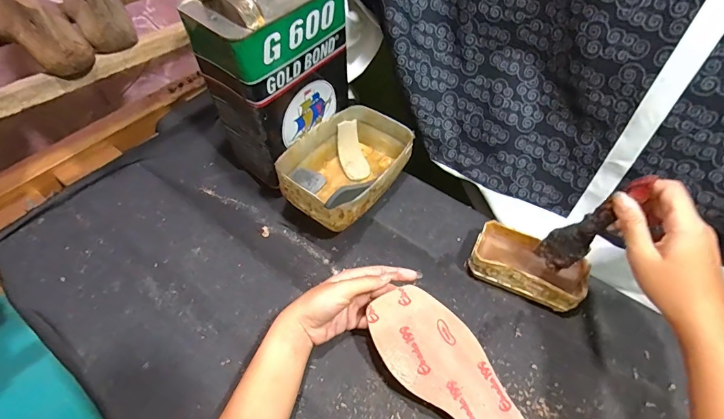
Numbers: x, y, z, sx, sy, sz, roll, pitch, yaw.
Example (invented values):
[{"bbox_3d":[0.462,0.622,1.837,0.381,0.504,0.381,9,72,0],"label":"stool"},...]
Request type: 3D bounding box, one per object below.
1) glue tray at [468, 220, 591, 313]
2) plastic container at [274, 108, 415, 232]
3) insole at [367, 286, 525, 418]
[{"bbox_3d":[0.198,0.068,0.472,0.127,0.042,0.075,23,54,16],"label":"glue tray"},{"bbox_3d":[-0.019,-0.060,0.544,0.126,0.076,0.187,30,56,21],"label":"plastic container"},{"bbox_3d":[0.103,0.174,0.371,0.081,0.008,0.234,-40,75,-18],"label":"insole"}]

